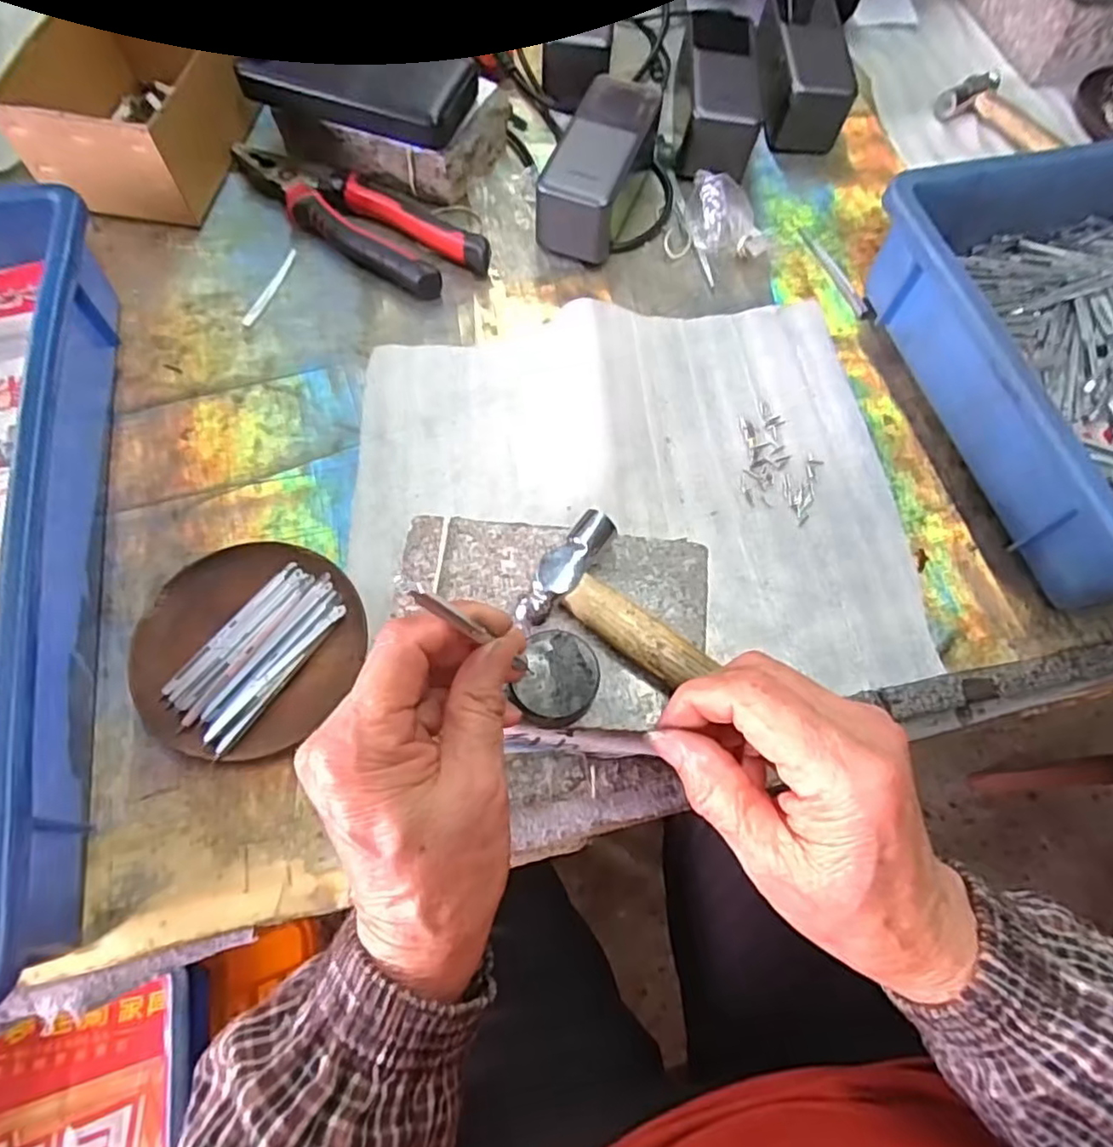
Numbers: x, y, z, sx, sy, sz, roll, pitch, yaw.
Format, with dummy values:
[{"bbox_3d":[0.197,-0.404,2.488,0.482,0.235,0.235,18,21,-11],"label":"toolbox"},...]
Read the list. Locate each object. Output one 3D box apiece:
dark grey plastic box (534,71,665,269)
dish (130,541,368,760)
[{"bbox_3d":[0.031,-0.291,0.478,0.055,0.057,0.128,20,68,5],"label":"dark grey plastic box"},{"bbox_3d":[-0.162,0.037,0.350,0.117,0.018,0.108,1,68,-3],"label":"dish"}]

